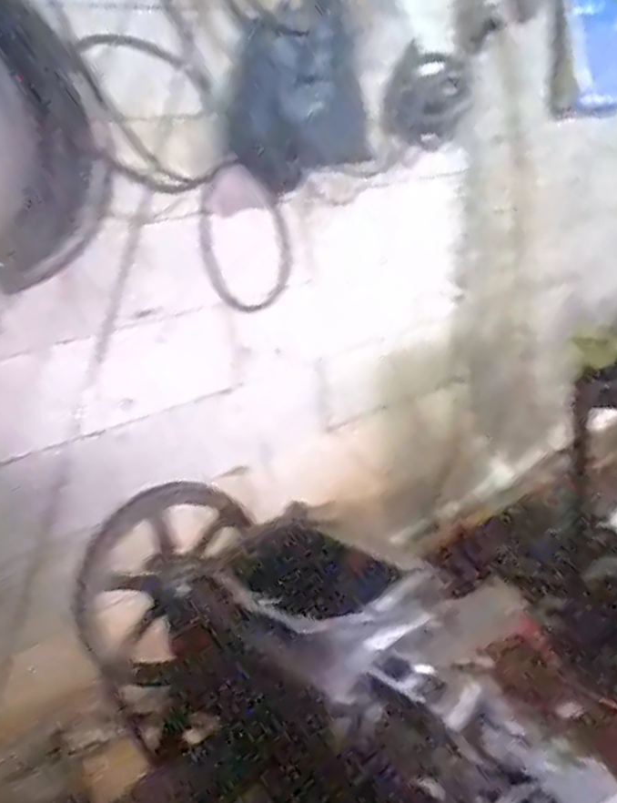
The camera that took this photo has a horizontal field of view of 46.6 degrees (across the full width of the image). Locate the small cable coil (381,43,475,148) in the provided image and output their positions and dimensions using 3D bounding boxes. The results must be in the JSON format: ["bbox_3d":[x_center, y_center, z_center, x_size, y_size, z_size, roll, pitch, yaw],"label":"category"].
[{"bbox_3d":[0.293,-0.750,1.775,0.253,0.223,0.068,-5,29,-44],"label":"small cable coil"}]

